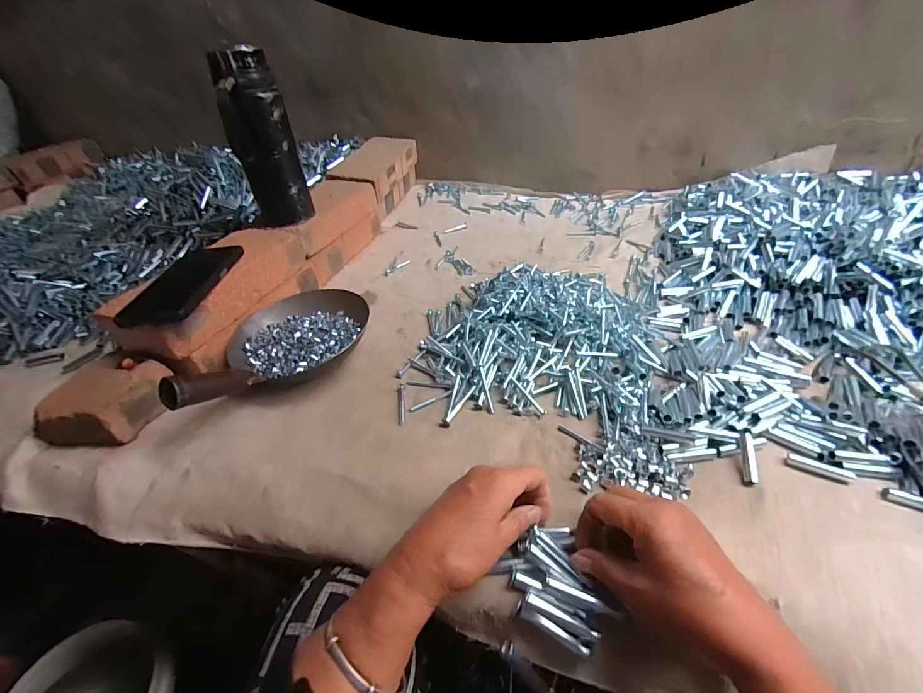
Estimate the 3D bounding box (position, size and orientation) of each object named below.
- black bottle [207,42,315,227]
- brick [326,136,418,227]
[{"bbox_3d":[-0.275,-0.274,0.551,0.087,0.224,0.072,-20,44,-14],"label":"black bottle"},{"bbox_3d":[-0.189,-0.378,0.880,0.121,0.110,0.247,8,45,16],"label":"brick"}]

